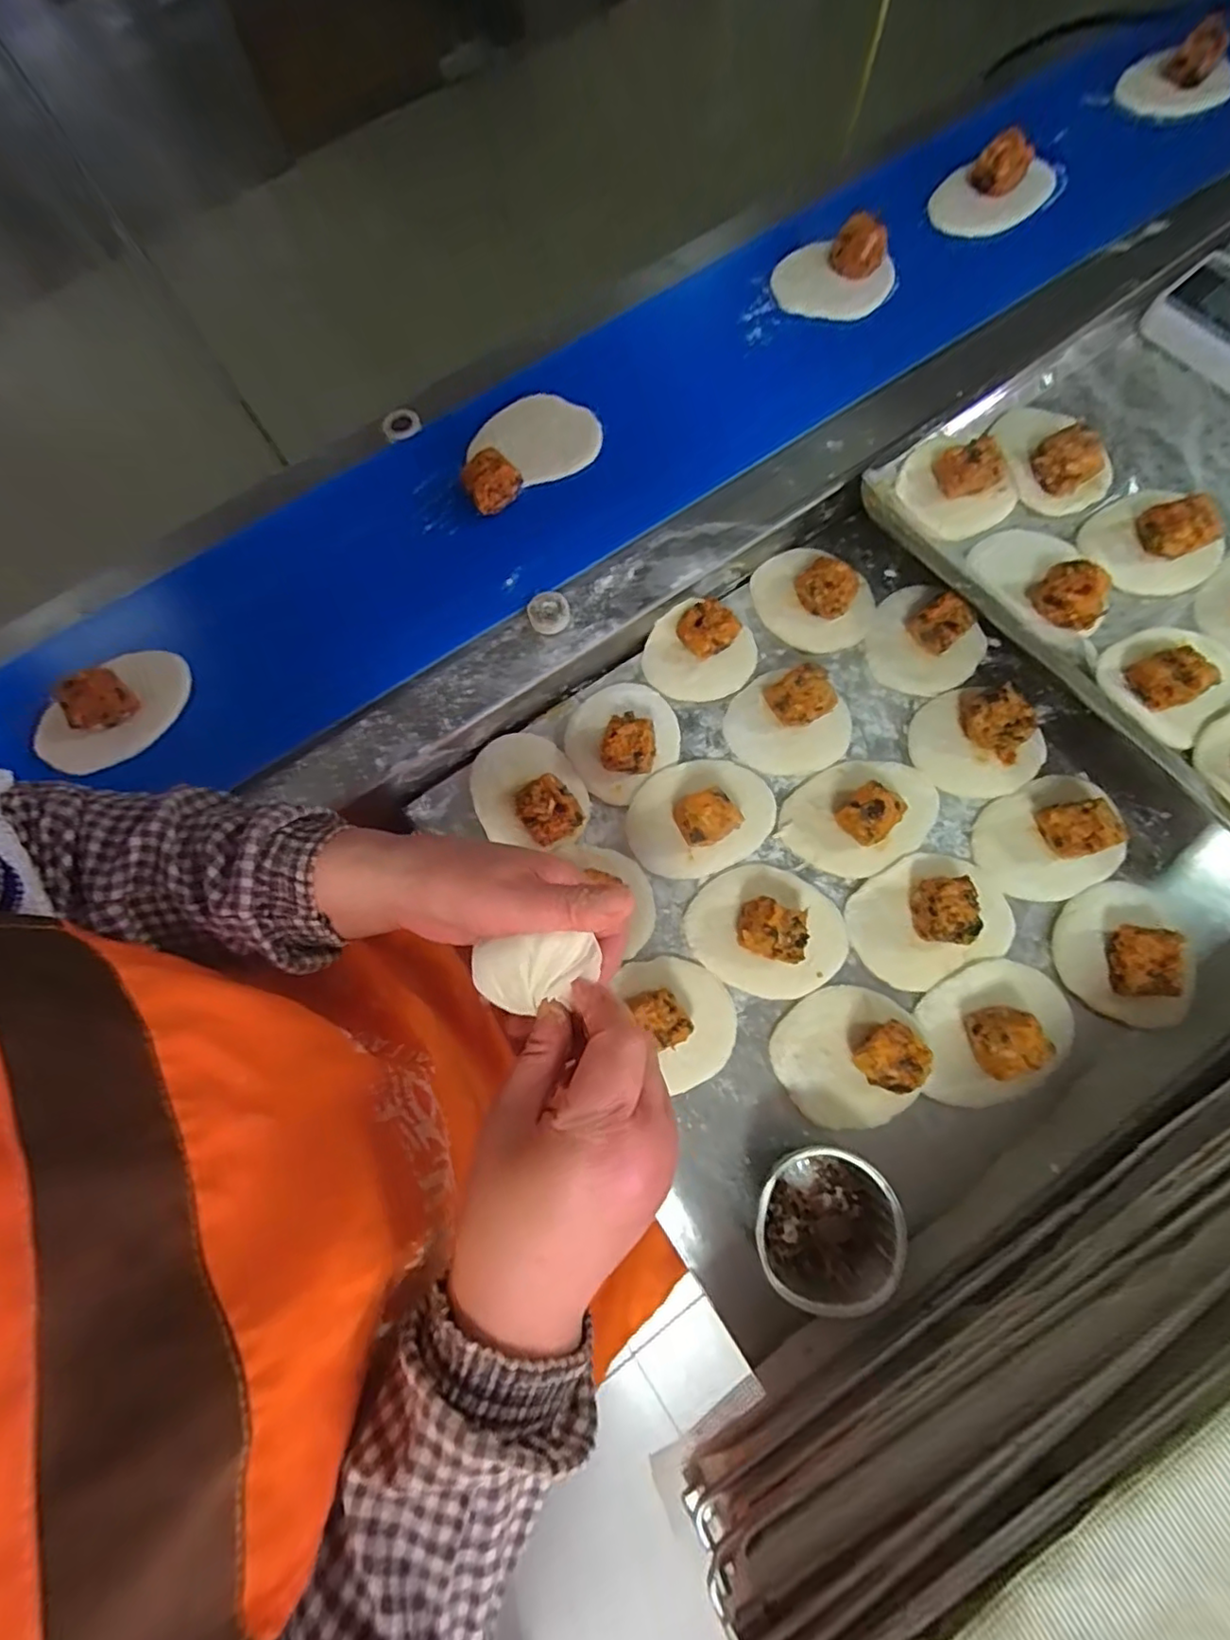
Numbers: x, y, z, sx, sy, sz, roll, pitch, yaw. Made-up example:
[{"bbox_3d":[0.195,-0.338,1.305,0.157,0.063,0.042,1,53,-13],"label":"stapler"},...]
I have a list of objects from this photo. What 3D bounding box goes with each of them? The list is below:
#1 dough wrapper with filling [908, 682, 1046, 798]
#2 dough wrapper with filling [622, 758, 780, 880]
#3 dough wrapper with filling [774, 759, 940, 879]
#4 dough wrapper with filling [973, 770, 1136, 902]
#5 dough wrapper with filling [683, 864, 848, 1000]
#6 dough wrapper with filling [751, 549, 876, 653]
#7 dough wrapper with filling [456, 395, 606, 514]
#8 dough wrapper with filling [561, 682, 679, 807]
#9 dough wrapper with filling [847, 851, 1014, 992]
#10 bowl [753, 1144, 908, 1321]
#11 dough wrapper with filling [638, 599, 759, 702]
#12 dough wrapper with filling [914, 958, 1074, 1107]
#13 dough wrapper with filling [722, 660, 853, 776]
[{"bbox_3d":[0.260,-0.055,0.427,0.076,0.038,0.083,-1,74,3],"label":"dough wrapper with filling"},{"bbox_3d":[0.061,-0.007,0.421,0.103,0.033,0.080,-21,74,-3],"label":"dough wrapper with filling"},{"bbox_3d":[0.175,-0.007,0.417,0.108,0.034,0.078,-36,76,-7],"label":"dough wrapper with filling"},{"bbox_3d":[0.302,0.010,0.410,0.103,0.039,0.079,-21,74,-3],"label":"dough wrapper with filling"},{"bbox_3d":[0.103,0.071,0.397,0.102,0.034,0.084,21,77,9],"label":"dough wrapper with filling"},{"bbox_3d":[0.158,-0.180,0.470,0.096,0.039,0.075,28,78,10],"label":"dough wrapper with filling"},{"bbox_3d":[-0.075,-0.305,0.470,0.124,0.036,0.084,-35,76,-7],"label":"dough wrapper with filling"},{"bbox_3d":[0.005,-0.065,0.441,0.087,0.036,0.078,-41,76,-8],"label":"dough wrapper with filling"},{"bbox_3d":[0.212,0.063,0.397,0.104,0.038,0.079,-24,75,-4],"label":"dough wrapper with filling"},{"bbox_3d":[0.120,0.233,0.350,0.080,0.037,0.080,-1,74,3],"label":"bowl"},{"bbox_3d":[0.064,-0.128,0.458,0.081,0.034,0.070,34,79,11],"label":"dough wrapper with filling"},{"bbox_3d":[0.242,0.131,0.374,0.101,0.035,0.075,-21,74,-3],"label":"dough wrapper with filling"},{"bbox_3d":[0.128,-0.073,0.438,0.084,0.027,0.077,-1,74,3],"label":"dough wrapper with filling"}]

